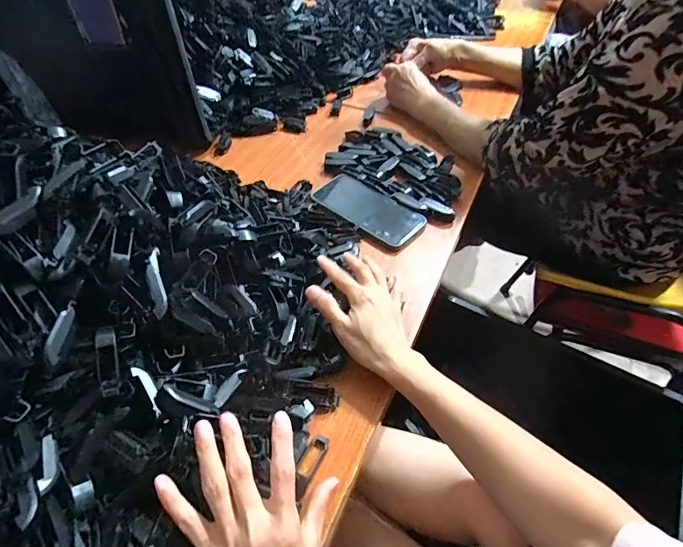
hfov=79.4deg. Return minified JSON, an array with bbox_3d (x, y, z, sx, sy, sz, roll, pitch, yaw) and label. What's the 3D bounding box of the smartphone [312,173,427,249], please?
[{"bbox_3d":[0.037,-0.093,0.592,0.162,0.013,0.075,32,55,26],"label":"smartphone"}]

